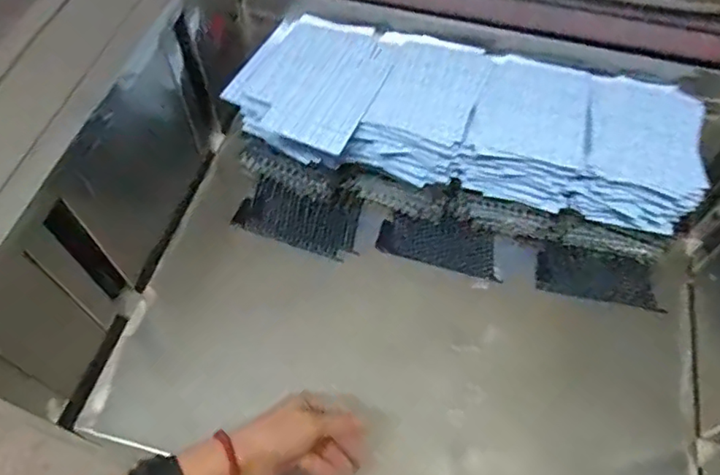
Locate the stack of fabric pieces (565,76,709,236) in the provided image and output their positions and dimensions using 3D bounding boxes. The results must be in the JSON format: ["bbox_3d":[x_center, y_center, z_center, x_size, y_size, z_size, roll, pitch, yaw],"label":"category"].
[{"bbox_3d":[0.364,-0.117,0.736,0.142,0.090,0.187,16,60,7],"label":"stack of fabric pieces"}]

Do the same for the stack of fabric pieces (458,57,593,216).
[{"bbox_3d":[0.222,-0.148,0.755,0.144,0.084,0.179,14,60,6],"label":"stack of fabric pieces"}]

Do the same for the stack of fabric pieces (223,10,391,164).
[{"bbox_3d":[-0.072,-0.206,0.788,0.200,0.075,0.223,21,61,10],"label":"stack of fabric pieces"}]

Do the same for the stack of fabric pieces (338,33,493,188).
[{"bbox_3d":[0.082,-0.185,0.776,0.159,0.080,0.200,17,61,8],"label":"stack of fabric pieces"}]

